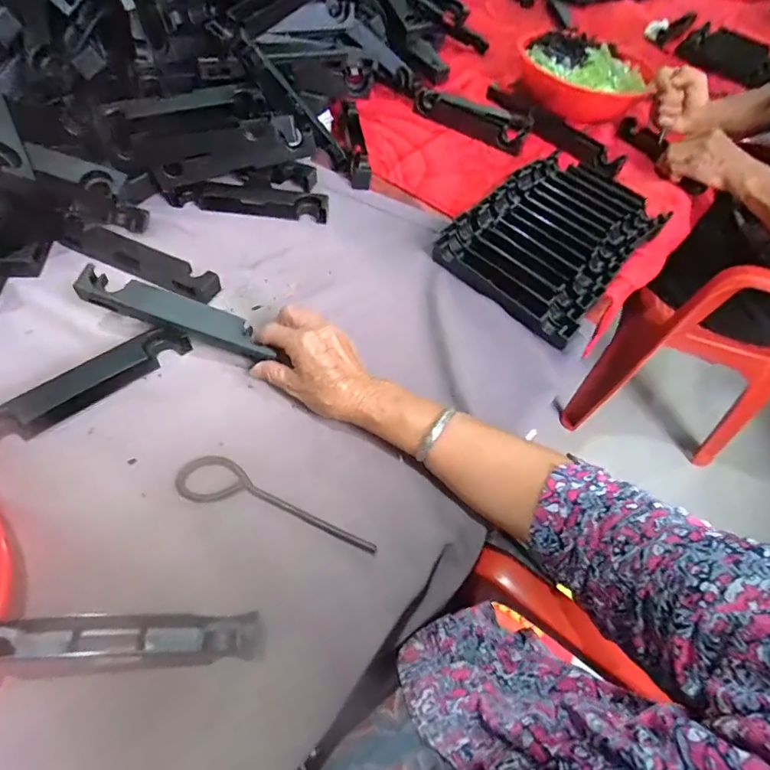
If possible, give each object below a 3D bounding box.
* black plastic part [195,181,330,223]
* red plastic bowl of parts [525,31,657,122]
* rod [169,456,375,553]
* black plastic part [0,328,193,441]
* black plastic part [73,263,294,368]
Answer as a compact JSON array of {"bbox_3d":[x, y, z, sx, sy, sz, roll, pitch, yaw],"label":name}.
[{"bbox_3d":[-0.158,-0.241,0.628,0.166,0.021,0.039,6,56,0],"label":"black plastic part"},{"bbox_3d":[0.352,-0.544,0.835,0.226,0.057,0.214,23,58,11],"label":"red plastic bowl of parts"},{"bbox_3d":[-0.091,0.096,0.407,0.178,0.011,0.043,13,56,5],"label":"rod"},{"bbox_3d":[-0.278,0.001,0.442,0.193,0.025,0.029,-37,66,-25],"label":"black plastic part"},{"bbox_3d":[-0.196,-0.066,0.467,0.199,0.019,0.036,20,57,-3],"label":"black plastic part"}]

